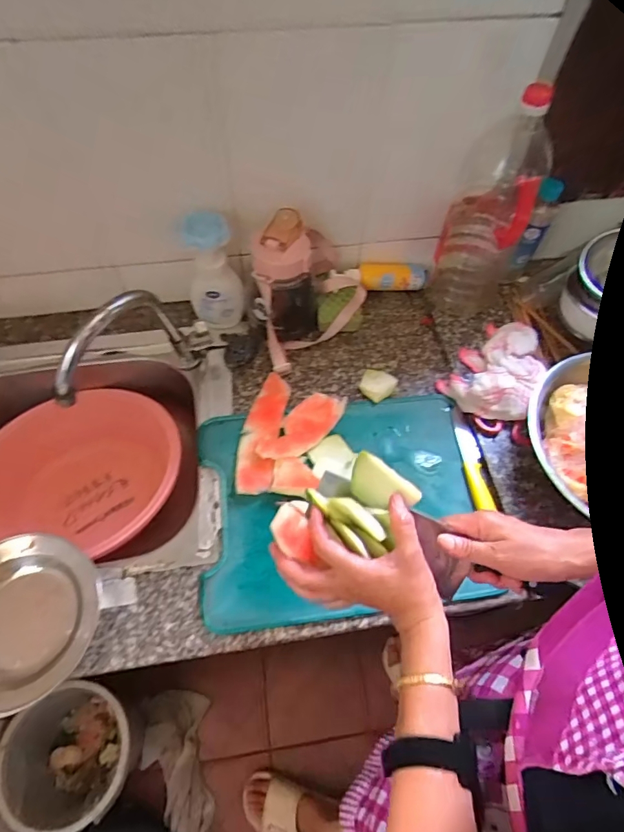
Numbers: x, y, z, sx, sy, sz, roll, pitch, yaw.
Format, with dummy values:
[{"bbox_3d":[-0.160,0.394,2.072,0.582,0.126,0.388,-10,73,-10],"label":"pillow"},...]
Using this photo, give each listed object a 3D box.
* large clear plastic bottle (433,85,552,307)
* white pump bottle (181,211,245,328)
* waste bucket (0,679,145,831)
[{"bbox_3d":[0.245,-0.278,0.653,0.102,0.298,0.090,16,61,8],"label":"large clear plastic bottle"},{"bbox_3d":[-0.148,-0.210,0.698,0.073,0.173,0.056,-19,62,-12],"label":"white pump bottle"},{"bbox_3d":[-0.455,0.694,0.953,0.210,0.220,0.214,1,60,-1],"label":"waste bucket"}]

